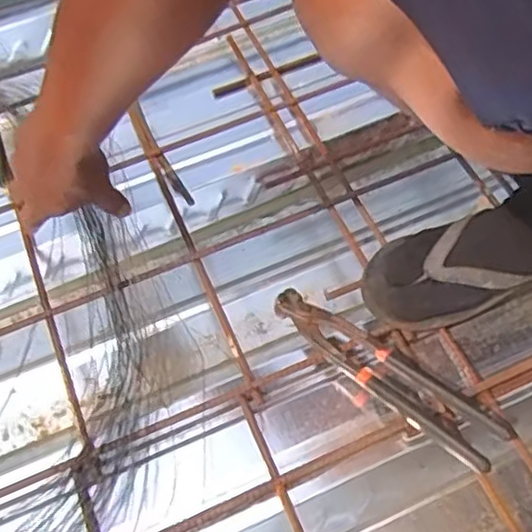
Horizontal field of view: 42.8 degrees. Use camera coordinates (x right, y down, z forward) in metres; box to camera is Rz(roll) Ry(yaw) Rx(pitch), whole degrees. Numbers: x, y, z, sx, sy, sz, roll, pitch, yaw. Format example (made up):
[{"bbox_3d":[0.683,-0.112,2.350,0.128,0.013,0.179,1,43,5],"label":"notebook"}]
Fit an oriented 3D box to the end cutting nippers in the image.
[{"bbox_3d":[0.096,0.088,0.574,0.221,0.022,0.051,33,67,20],"label":"end cutting nippers"}]

